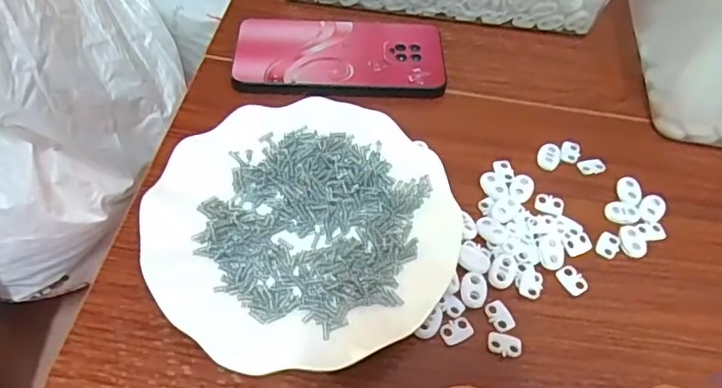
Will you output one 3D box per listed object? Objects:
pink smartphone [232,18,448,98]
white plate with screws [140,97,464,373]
[{"bbox_3d":[-0.016,-0.110,0.450,0.163,0.017,0.085,2,55,-1],"label":"pink smartphone"},{"bbox_3d":[-0.035,0.019,0.347,0.179,0.024,0.175,1,55,-2],"label":"white plate with screws"}]

